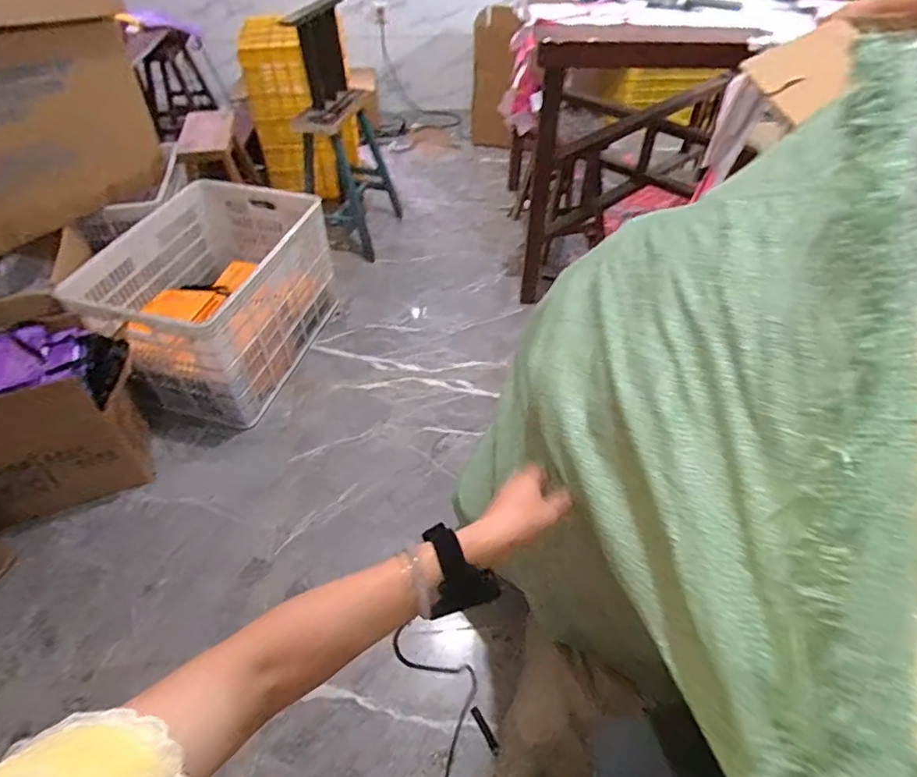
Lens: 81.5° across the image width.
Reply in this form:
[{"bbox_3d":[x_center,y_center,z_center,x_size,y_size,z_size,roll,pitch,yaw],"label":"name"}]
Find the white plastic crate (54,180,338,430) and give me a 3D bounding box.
[{"bbox_3d":[-0.694,-0.284,1.614,0.493,0.442,0.676,17,49,15],"label":"white plastic crate"}]

